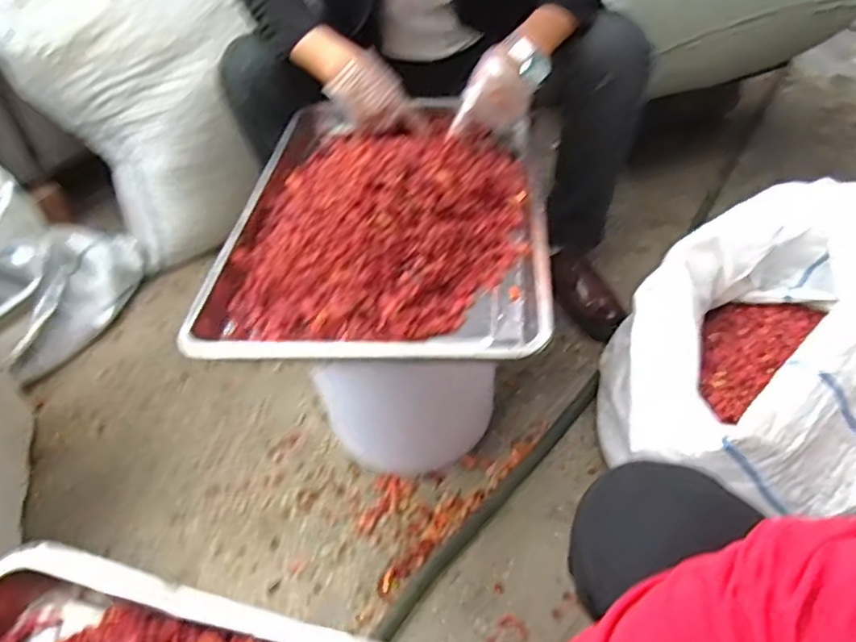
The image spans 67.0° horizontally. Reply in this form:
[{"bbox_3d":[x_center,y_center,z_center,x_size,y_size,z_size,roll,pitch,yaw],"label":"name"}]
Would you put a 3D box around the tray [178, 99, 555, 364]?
[{"bbox_3d":[-0.061,-0.161,0.848,0.409,0.099,0.566,-1,44,5],"label":"tray"}]

